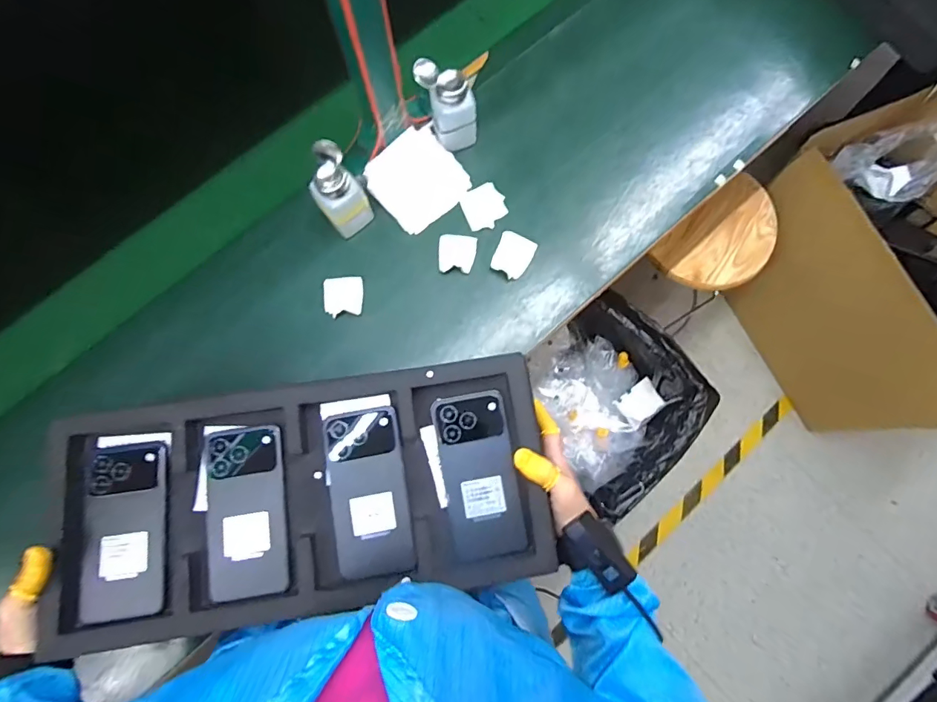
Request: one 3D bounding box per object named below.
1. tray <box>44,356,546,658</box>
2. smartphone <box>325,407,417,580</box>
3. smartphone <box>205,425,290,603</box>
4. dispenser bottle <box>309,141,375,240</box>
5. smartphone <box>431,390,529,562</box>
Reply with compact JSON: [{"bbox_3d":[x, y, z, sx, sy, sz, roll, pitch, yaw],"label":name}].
[{"bbox_3d":[-0.156,0.145,0.445,0.460,0.025,0.213,-8,79,-5],"label":"tray"},{"bbox_3d":[-0.102,0.144,0.461,0.077,0.009,0.163,-9,79,-1],"label":"smartphone"},{"bbox_3d":[-0.224,0.160,0.452,0.077,0.009,0.161,-7,79,-1],"label":"smartphone"},{"bbox_3d":[-0.167,-0.201,0.574,0.058,0.124,0.053,-40,81,-7],"label":"dispenser bottle"},{"bbox_3d":[0.011,0.127,0.465,0.075,0.010,0.162,-10,79,-2],"label":"smartphone"}]

